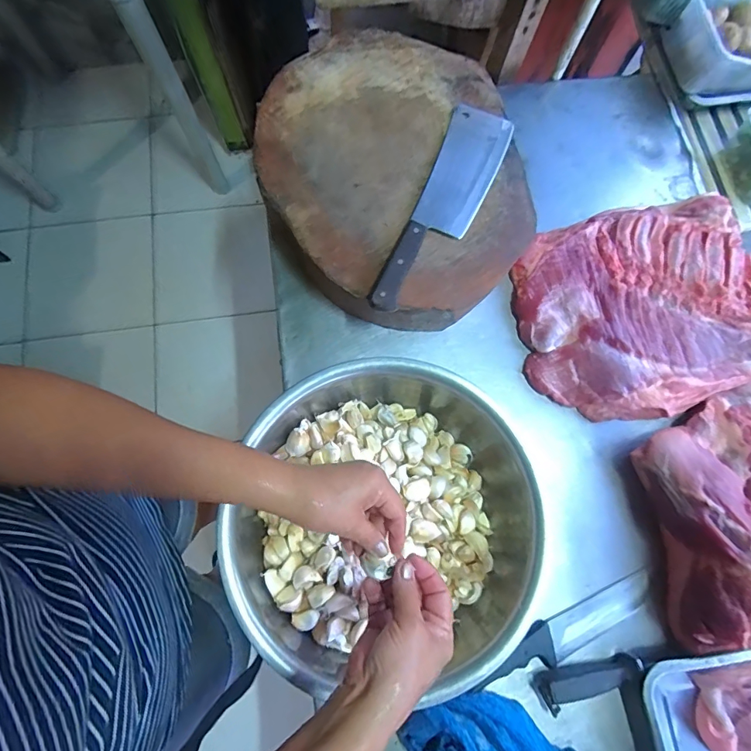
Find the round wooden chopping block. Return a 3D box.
[{"bbox_3d":[0.023,-0.300,0.688,0.384,0.108,0.466,-12,77,-4],"label":"round wooden chopping block"}]

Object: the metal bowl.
[{"bbox_3d":[0.021,0.170,0.563,0.402,0.132,0.352,-7,77,-3],"label":"metal bowl"}]

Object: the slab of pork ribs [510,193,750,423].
[{"bbox_3d":[0.406,-0.108,0.674,0.362,0.057,0.333,-10,77,-4],"label":"slab of pork ribs"}]

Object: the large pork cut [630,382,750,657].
[{"bbox_3d":[0.513,0.176,0.581,0.264,0.084,0.310,-6,77,-3],"label":"large pork cut"}]

